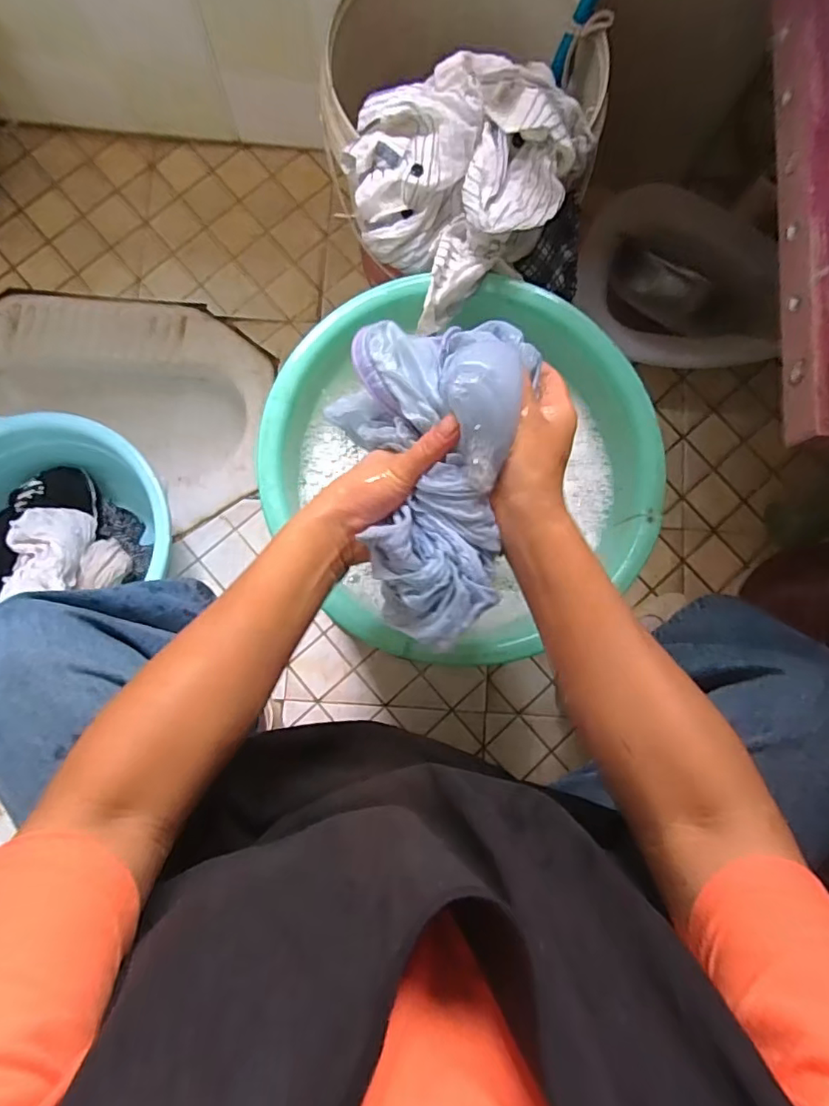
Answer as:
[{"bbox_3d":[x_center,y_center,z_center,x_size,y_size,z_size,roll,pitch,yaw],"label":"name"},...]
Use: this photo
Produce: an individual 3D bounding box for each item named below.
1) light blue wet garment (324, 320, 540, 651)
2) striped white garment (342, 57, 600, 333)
[{"bbox_3d":[0.012,-0.051,0.358,0.120,0.075,0.208,-1,84,-3],"label":"light blue wet garment"},{"bbox_3d":[0.057,-0.349,0.518,0.218,0.092,0.199,-29,84,-6],"label":"striped white garment"}]

